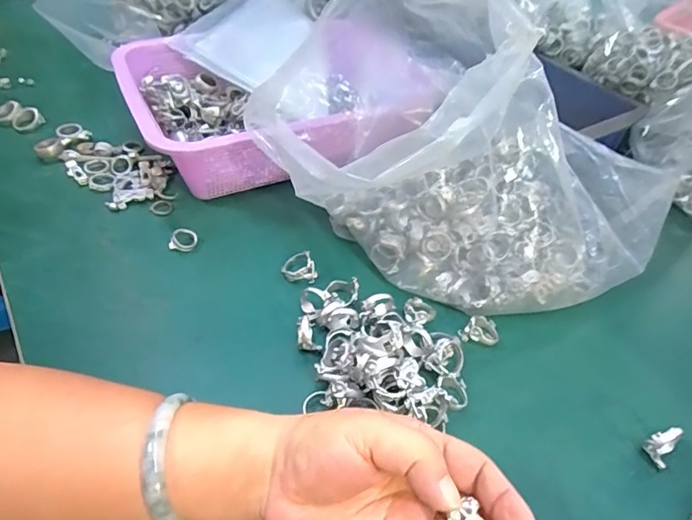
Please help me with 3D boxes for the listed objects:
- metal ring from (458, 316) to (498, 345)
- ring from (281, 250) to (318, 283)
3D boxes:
[{"bbox_3d":[0.103,0.053,0.371,0.029,0.012,0.025,10,45,5],"label":"metal ring"},{"bbox_3d":[-0.039,0.004,0.401,0.028,0.016,0.025,0,45,-6],"label":"ring"}]

